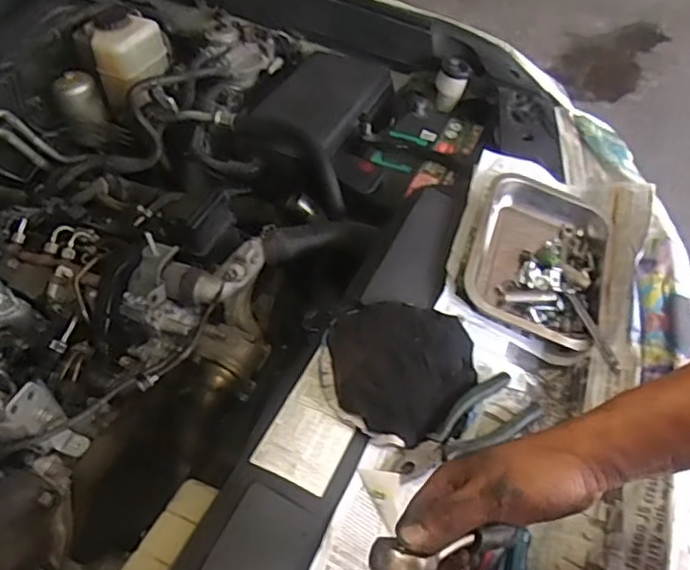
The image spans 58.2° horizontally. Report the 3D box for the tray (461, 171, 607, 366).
[{"bbox_3d":[0.263,-0.038,0.845,0.174,0.074,0.269,14,48,15],"label":"tray"}]

